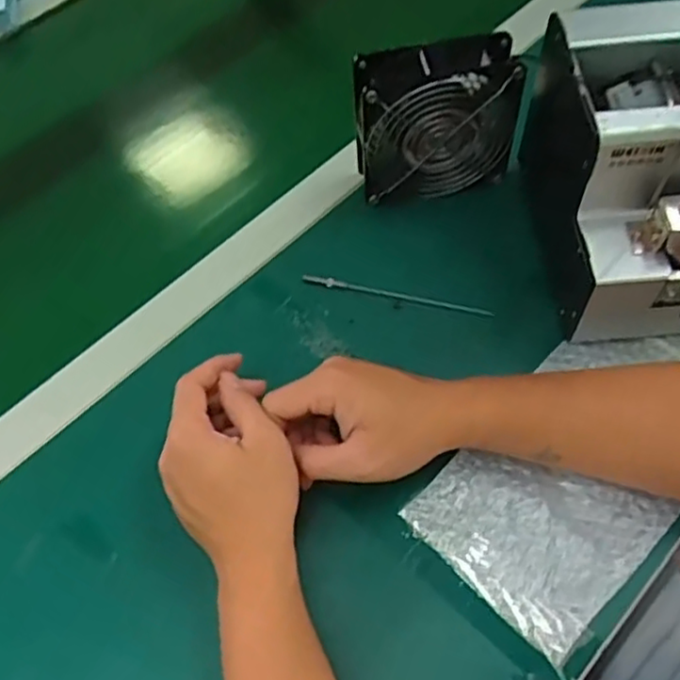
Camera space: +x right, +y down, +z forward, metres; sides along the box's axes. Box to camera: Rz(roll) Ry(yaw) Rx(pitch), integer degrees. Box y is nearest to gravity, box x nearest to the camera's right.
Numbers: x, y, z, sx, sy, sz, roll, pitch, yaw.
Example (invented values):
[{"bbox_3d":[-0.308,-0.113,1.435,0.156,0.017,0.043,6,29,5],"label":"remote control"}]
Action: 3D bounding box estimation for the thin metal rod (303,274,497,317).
[{"bbox_3d":[0.042,-0.036,0.533,0.147,0.007,0.010,13,60,11],"label":"thin metal rod"}]

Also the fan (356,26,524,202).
[{"bbox_3d":[0.073,-0.166,0.541,0.120,0.121,0.040,-8,58,-1],"label":"fan"}]

